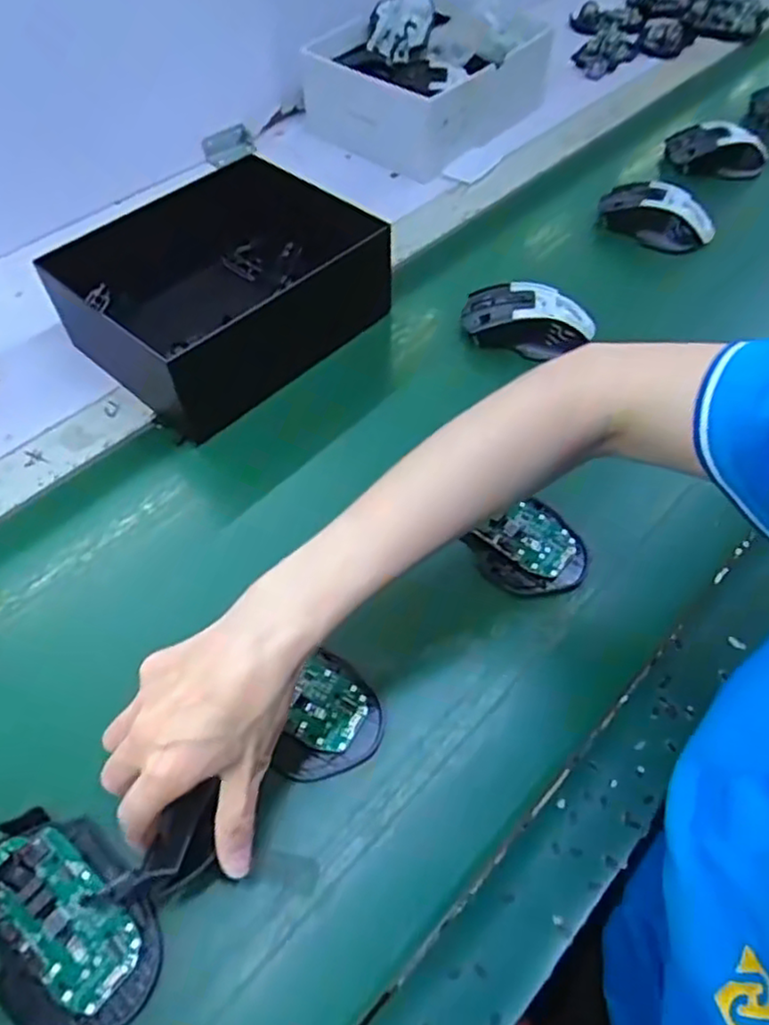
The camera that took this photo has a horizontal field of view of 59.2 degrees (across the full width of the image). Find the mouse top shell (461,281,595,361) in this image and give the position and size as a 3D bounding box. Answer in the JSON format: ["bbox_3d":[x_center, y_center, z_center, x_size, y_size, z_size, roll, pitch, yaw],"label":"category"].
[{"bbox_3d":[0.121,-0.163,0.571,0.105,0.034,0.056,10,56,3],"label":"mouse top shell"}]

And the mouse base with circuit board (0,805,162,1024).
[{"bbox_3d":[-0.167,0.207,0.344,0.115,0.020,0.070,36,62,19],"label":"mouse base with circuit board"}]

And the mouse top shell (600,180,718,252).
[{"bbox_3d":[0.256,-0.283,0.643,0.104,0.039,0.050,33,61,18],"label":"mouse top shell"}]

